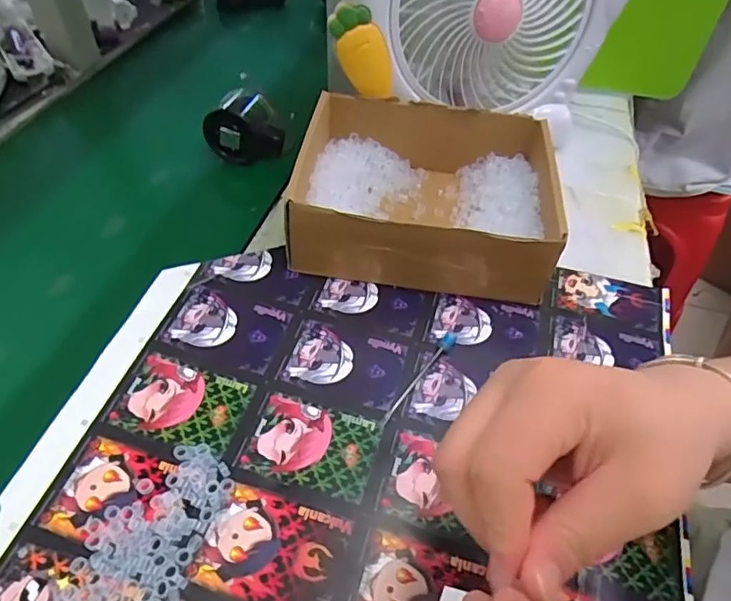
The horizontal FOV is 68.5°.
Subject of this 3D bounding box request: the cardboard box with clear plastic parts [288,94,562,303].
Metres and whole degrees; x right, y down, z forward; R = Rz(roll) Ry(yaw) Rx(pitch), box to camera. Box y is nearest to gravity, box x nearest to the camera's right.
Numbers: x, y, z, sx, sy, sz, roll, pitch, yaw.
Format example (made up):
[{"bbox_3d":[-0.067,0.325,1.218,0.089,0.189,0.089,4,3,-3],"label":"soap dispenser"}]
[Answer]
[{"bbox_3d":[0.049,-0.093,0.465,0.208,0.070,0.170,7,49,3],"label":"cardboard box with clear plastic parts"}]

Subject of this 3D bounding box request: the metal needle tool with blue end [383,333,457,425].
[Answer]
[{"bbox_3d":[0.040,0.054,0.379,0.009,0.007,0.091,29,54,20],"label":"metal needle tool with blue end"}]

